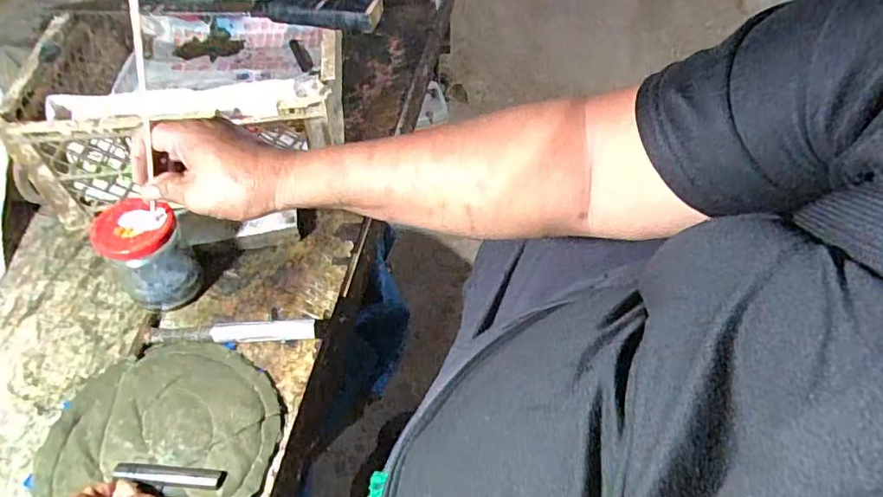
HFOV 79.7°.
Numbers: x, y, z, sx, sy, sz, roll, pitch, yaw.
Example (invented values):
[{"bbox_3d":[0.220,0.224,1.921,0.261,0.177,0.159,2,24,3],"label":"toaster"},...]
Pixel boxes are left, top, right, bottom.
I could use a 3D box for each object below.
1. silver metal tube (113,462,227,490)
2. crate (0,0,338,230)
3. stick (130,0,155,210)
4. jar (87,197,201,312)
[{"bbox_3d":[-0.202,0.169,0.395,0.082,0.008,0.015,6,49,2],"label":"silver metal tube"},{"bbox_3d":[-0.291,-0.237,0.664,0.305,0.142,0.406,-10,49,-6],"label":"crate"},{"bbox_3d":[-0.213,-0.105,0.377,0.006,0.217,0.007,9,48,-17],"label":"stick"},{"bbox_3d":[-0.266,0.008,0.484,0.068,0.094,0.060,-29,54,-23],"label":"jar"}]

